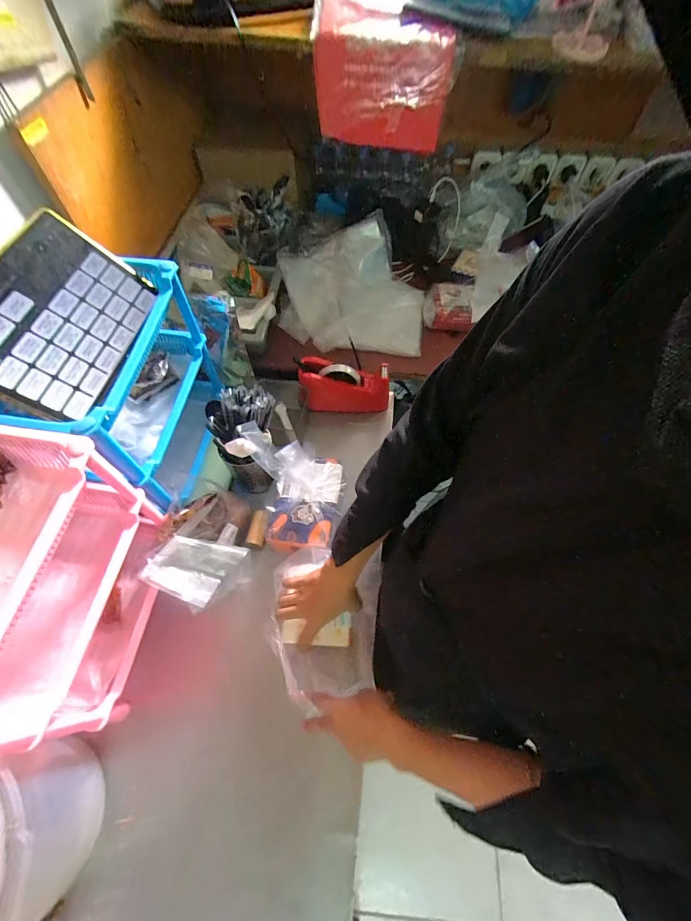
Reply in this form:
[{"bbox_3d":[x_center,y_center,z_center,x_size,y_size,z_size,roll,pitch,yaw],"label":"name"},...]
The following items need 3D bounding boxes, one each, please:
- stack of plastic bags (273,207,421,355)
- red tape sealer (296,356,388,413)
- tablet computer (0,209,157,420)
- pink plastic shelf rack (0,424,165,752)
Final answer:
[{"bbox_3d":[0.018,-0.424,0.904,0.346,0.157,0.325,-3,61,-3],"label":"stack of plastic bags"},{"bbox_3d":[0.000,-0.162,0.813,0.195,0.099,0.076,6,61,2],"label":"red tape sealer"},{"bbox_3d":[-0.370,-0.190,0.473,0.164,0.013,0.254,29,60,-36],"label":"tablet computer"},{"bbox_3d":[-0.411,0.169,0.476,0.210,0.338,0.302,7,61,3],"label":"pink plastic shelf rack"}]

